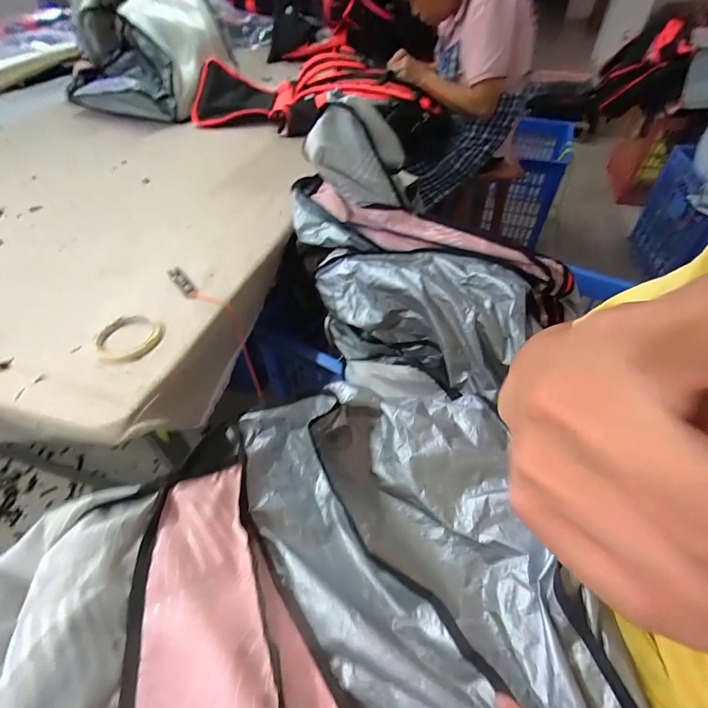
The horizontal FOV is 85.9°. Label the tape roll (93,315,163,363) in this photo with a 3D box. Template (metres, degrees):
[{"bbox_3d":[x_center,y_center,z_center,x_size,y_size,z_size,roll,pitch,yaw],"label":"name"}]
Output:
[{"bbox_3d":[-0.333,-0.026,0.565,0.090,0.013,0.093,0,48,0],"label":"tape roll"}]

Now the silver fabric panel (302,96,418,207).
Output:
[{"bbox_3d":[0.011,-0.379,0.701,0.192,0.139,0.141,6,48,6],"label":"silver fabric panel"}]

